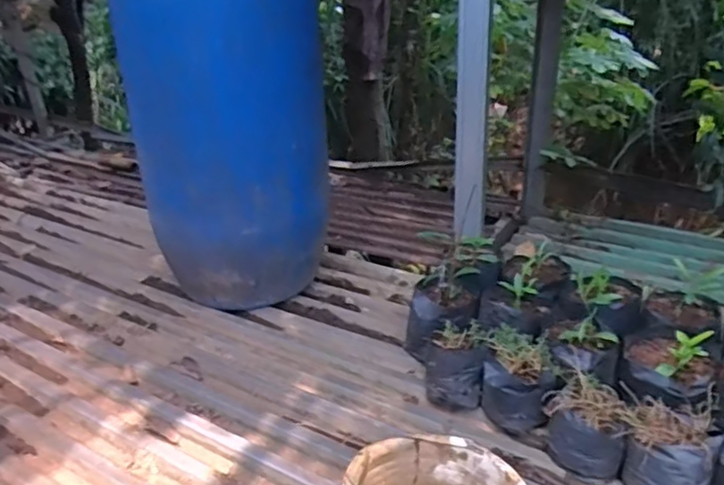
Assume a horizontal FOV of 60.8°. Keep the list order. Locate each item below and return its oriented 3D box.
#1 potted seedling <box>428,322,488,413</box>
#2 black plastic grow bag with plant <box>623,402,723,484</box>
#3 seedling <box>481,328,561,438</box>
[{"bbox_3d":[0.185,0.247,1.206,0.110,0.142,0.103,5,28,17],"label":"potted seedling"},{"bbox_3d":[0.487,0.339,0.982,0.130,0.107,0.139,12,30,27],"label":"black plastic grow bag with plant"},{"bbox_3d":[0.293,0.267,1.156,0.139,0.141,0.127,10,29,25],"label":"seedling"}]

